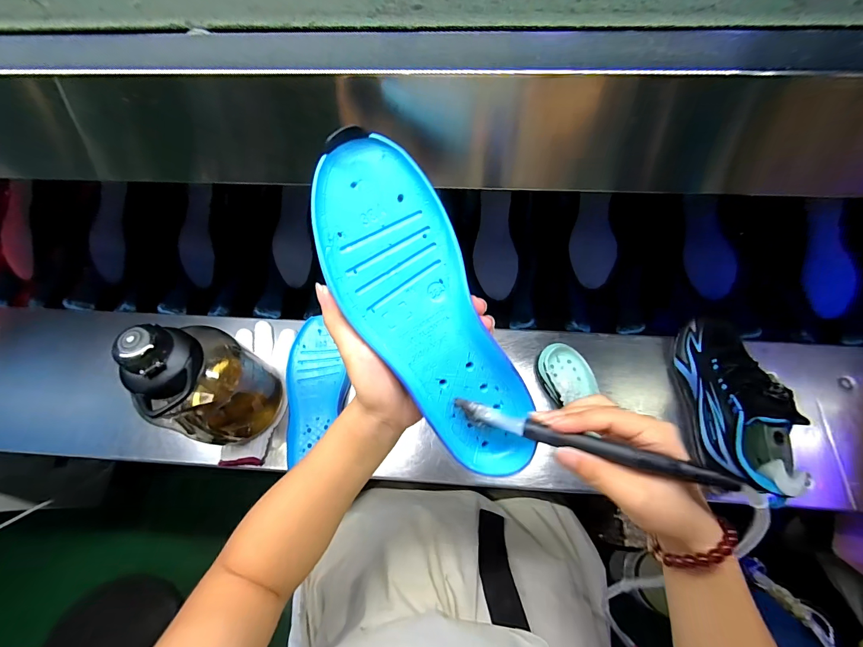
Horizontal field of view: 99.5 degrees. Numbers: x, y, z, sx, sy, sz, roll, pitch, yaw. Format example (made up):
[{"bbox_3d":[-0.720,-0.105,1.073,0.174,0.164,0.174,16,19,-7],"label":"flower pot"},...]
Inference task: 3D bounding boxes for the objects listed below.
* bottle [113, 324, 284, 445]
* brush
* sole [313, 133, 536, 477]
[{"bbox_3d":[-0.273,0.078,0.456,0.093,0.211,0.113,32,71,15],"label":"bottle"},{"bbox_3d":[0.098,0.080,0.246,0.169,0.015,0.013,11,69,22],"label":"brush"},{"bbox_3d":[-0.004,-0.001,0.265,0.088,0.023,0.251,-30,101,-9],"label":"sole"}]

